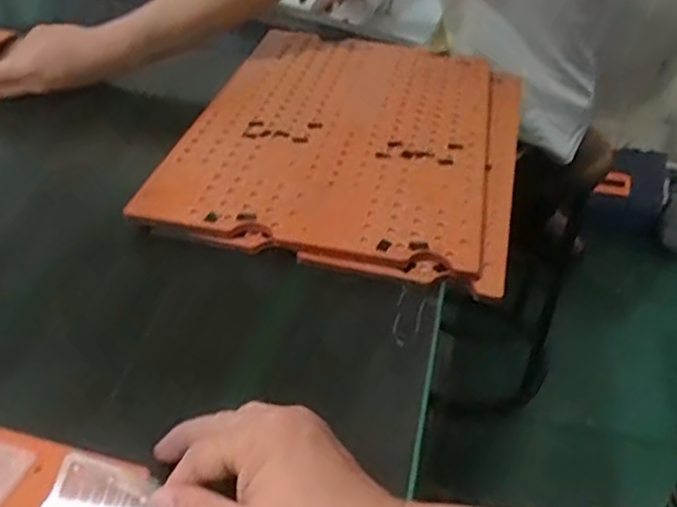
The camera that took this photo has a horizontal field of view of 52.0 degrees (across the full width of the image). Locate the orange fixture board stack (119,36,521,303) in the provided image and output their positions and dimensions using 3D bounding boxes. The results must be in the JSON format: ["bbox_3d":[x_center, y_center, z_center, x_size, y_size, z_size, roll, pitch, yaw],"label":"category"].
[{"bbox_3d":[0.020,-0.120,0.678,0.299,0.018,0.402,11,39,8],"label":"orange fixture board stack"}]

